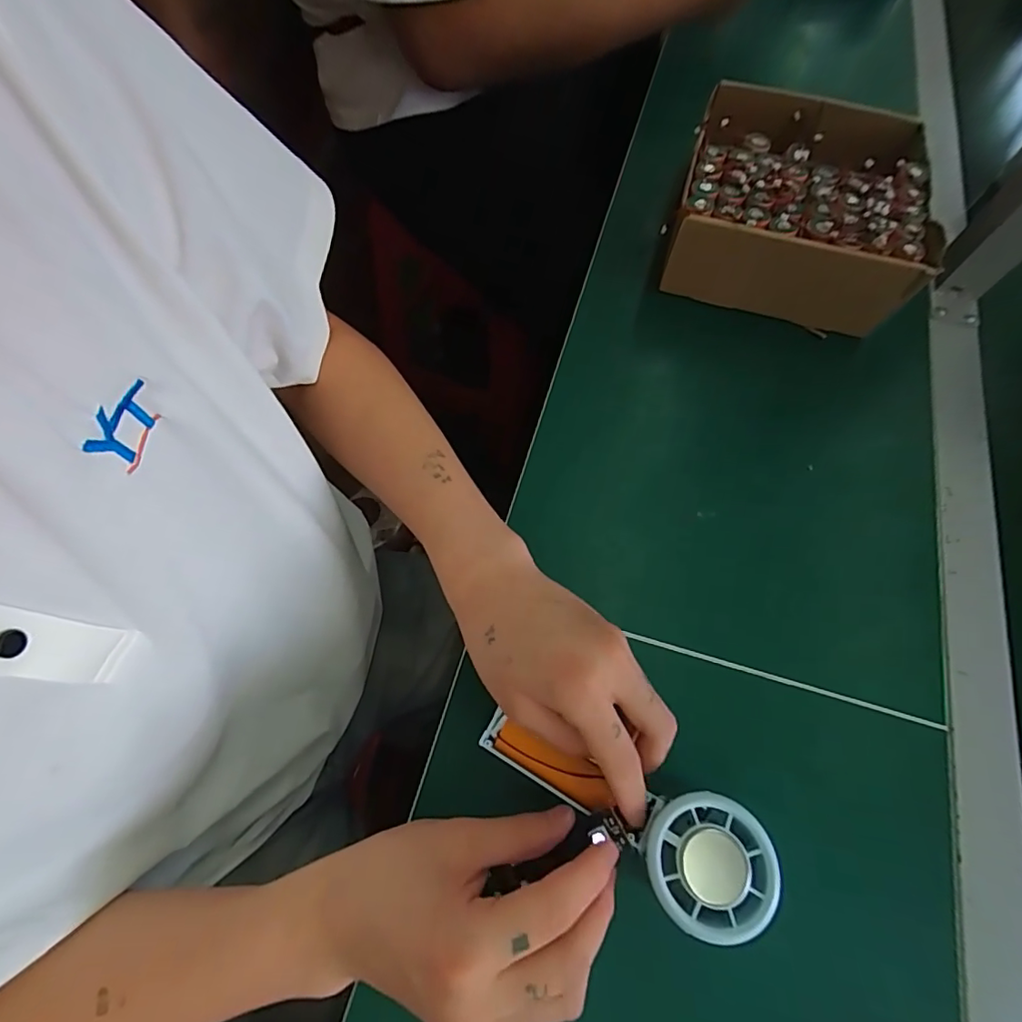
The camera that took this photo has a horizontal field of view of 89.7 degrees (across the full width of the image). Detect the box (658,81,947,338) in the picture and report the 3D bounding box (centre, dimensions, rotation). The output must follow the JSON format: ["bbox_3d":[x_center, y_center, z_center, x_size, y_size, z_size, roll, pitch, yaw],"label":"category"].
[{"bbox_3d":[0.240,-0.258,0.438,0.181,0.084,0.179,18,67,6],"label":"box"}]

